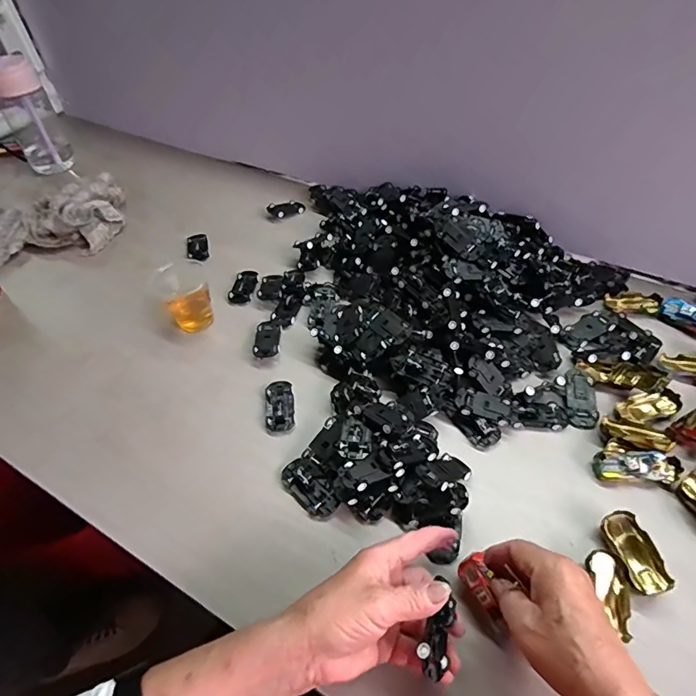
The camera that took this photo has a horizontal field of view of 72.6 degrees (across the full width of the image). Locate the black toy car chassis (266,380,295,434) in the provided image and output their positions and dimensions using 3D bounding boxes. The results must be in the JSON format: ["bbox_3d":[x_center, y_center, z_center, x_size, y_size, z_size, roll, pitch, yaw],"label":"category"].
[{"bbox_3d":[-0.075,0.063,0.521,0.030,0.010,0.063,-5,49,-2],"label":"black toy car chassis"}]

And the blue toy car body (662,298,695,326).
[{"bbox_3d":[0.411,-0.041,0.565,0.062,0.016,0.031,36,59,29],"label":"blue toy car body"}]

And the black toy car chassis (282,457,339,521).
[{"bbox_3d":[-0.037,0.134,0.455,0.033,0.012,0.065,-38,57,-26],"label":"black toy car chassis"}]

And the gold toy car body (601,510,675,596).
[{"bbox_3d":[0.239,0.172,0.397,0.029,0.018,0.063,-13,50,-8],"label":"gold toy car body"}]

